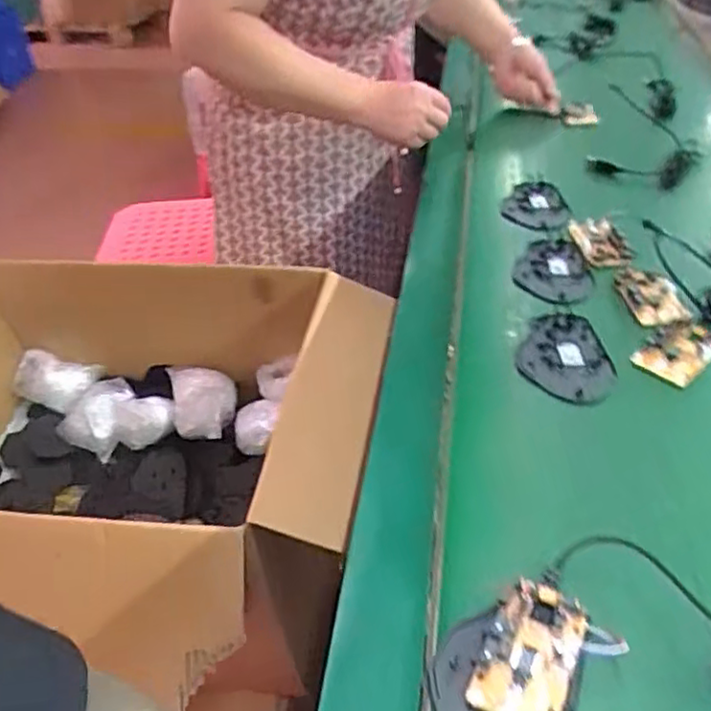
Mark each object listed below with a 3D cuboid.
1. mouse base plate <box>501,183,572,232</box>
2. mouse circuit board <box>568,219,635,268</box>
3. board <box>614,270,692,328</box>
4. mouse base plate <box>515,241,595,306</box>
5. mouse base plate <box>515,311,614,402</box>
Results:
[{"bbox_3d":[0.216,-0.178,0.785,0.074,0.010,0.108,14,42,21],"label":"mouse base plate"},{"bbox_3d":[0.259,-0.120,0.701,0.043,0.013,0.088,-6,39,-2],"label":"mouse circuit board"},{"bbox_3d":[0.273,-0.054,0.618,0.051,0.004,0.089,-1,39,3],"label":"board"},{"bbox_3d":[0.200,-0.087,0.671,0.073,0.007,0.129,9,41,15],"label":"mouse base plate"},{"bbox_3d":[0.174,0.002,0.562,0.073,0.006,0.112,-2,39,2],"label":"mouse base plate"}]

